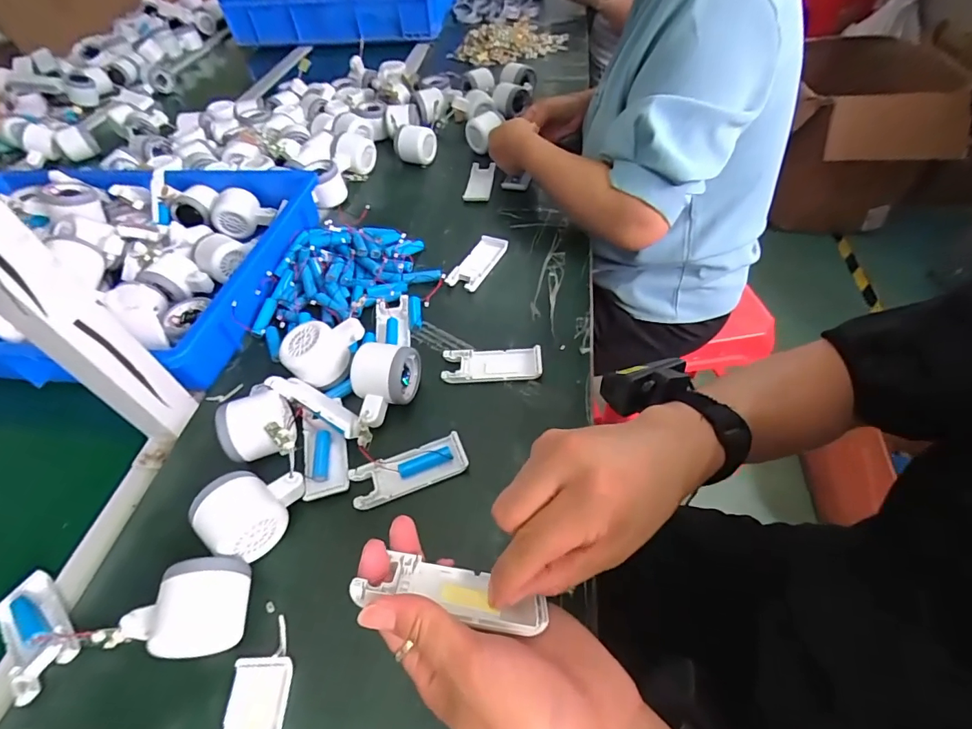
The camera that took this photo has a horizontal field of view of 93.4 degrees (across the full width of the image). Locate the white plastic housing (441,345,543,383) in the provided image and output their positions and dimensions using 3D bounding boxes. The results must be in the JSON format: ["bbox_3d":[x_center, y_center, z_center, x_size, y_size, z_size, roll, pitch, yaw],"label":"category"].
[{"bbox_3d":[0.007,0.001,0.489,0.103,0.012,0.041,-2,51,3],"label":"white plastic housing"}]

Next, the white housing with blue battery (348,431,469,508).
[{"bbox_3d":[-0.070,0.095,0.417,0.103,0.016,0.042,-20,52,-11],"label":"white housing with blue battery"}]

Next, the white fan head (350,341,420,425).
[{"bbox_3d":[-0.104,0.023,0.459,0.061,0.045,0.081,4,52,8],"label":"white fan head"}]

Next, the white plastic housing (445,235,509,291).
[{"bbox_3d":[-0.010,-0.134,0.607,0.045,0.014,0.103,21,56,21],"label":"white plastic housing"}]

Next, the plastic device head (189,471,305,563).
[{"bbox_3d":[-0.191,0.118,0.380,0.060,0.052,0.080,32,60,27],"label":"plastic device head"}]

